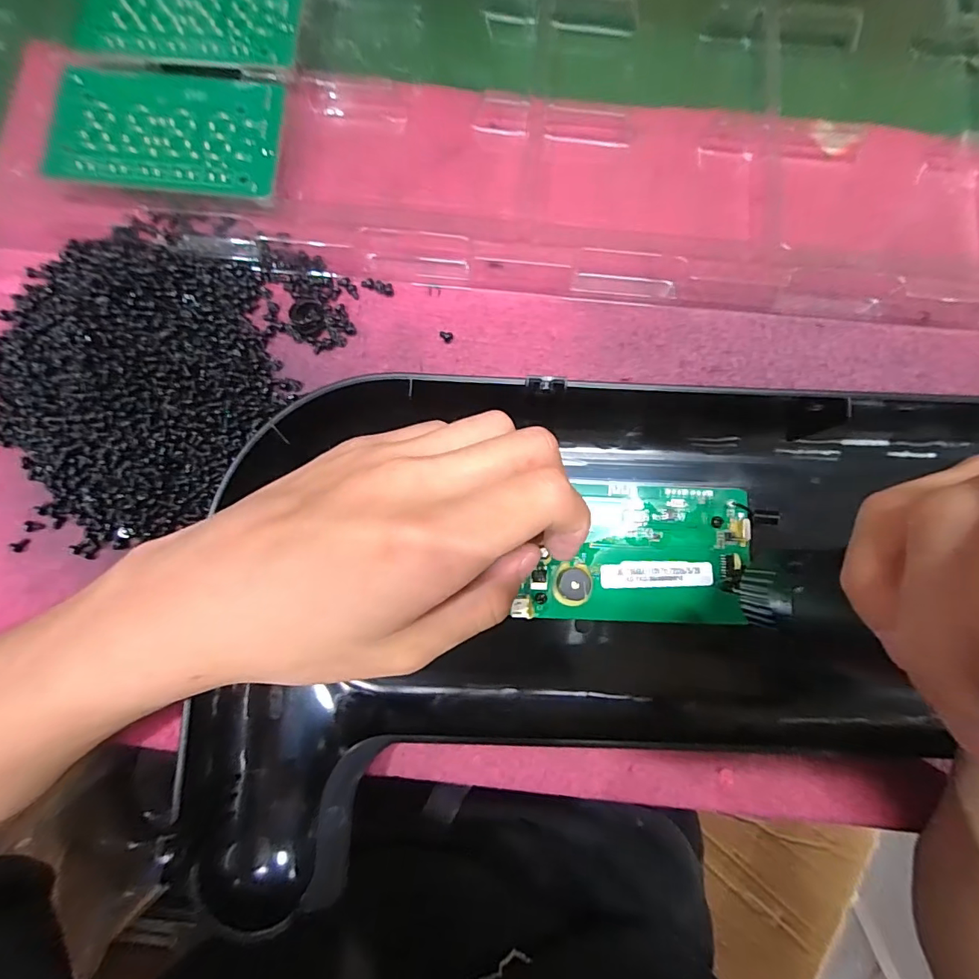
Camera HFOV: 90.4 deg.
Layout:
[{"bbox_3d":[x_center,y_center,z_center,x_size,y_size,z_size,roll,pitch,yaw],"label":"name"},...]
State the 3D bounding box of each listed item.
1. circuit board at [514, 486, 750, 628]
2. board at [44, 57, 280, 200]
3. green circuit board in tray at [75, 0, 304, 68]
[{"bbox_3d":[0.065,0.027,0.214,0.099,0.008,0.059,2,84,-3],"label":"circuit board"},{"bbox_3d":[-0.150,-0.167,0.229,0.101,0.008,0.057,5,84,-2],"label":"board"},{"bbox_3d":[-0.145,-0.234,0.237,0.101,0.004,0.058,3,84,-2],"label":"green circuit board in tray"}]

